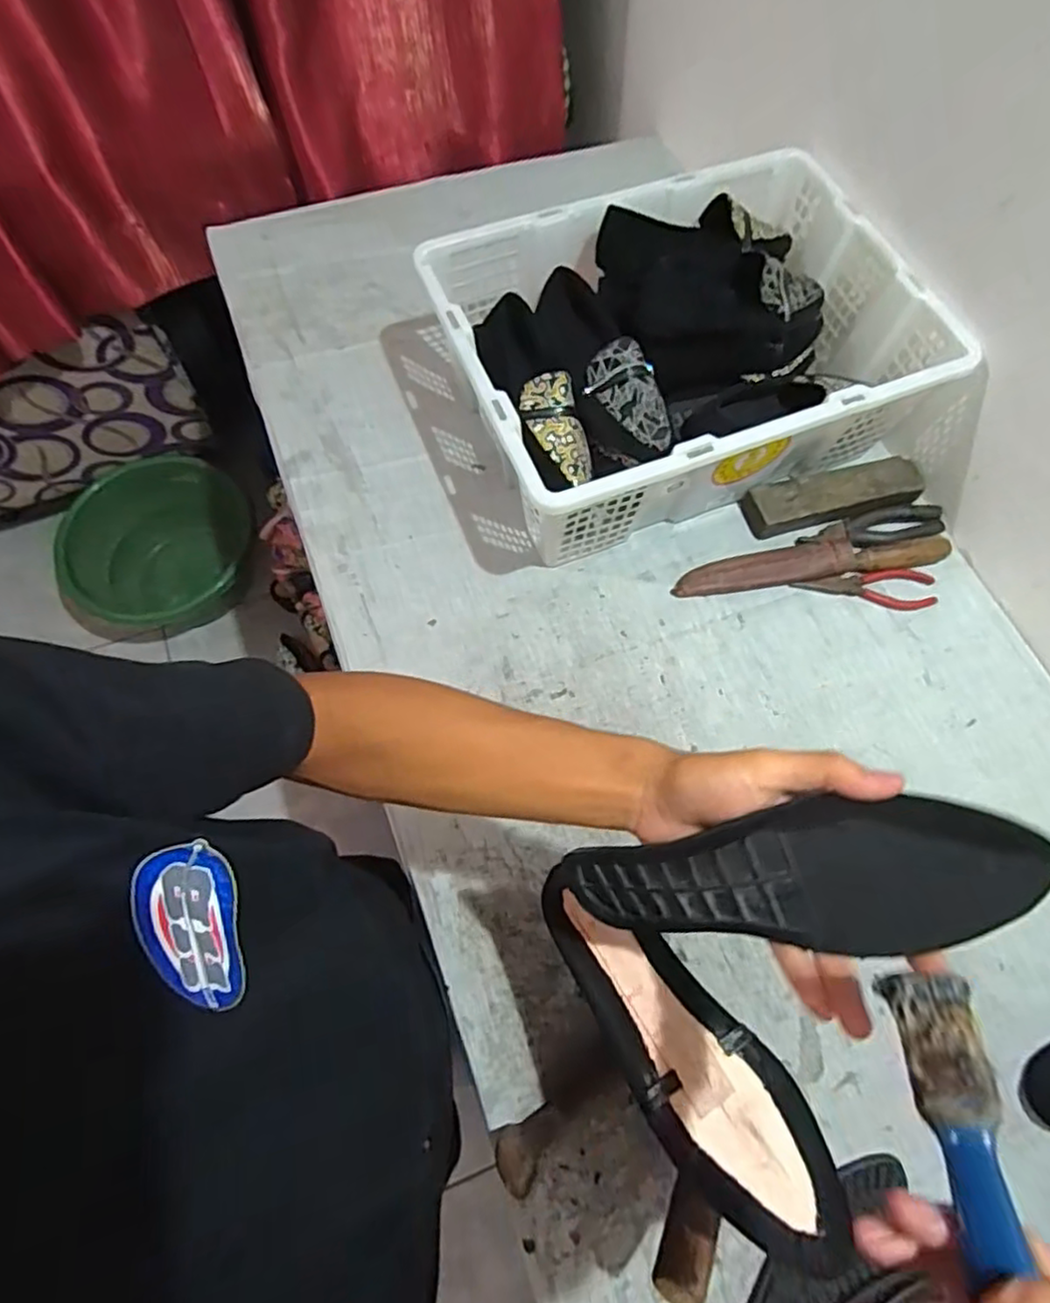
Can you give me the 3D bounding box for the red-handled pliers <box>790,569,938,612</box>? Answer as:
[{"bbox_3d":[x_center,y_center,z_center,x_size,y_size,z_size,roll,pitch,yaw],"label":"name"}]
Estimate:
[{"bbox_3d":[0.375,-0.070,0.733,0.154,0.013,0.041,6,67,0],"label":"red-handled pliers"}]

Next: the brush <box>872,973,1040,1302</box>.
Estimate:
[{"bbox_3d":[0.142,0.178,0.201,0.025,0.017,0.158,12,41,3],"label":"brush"}]

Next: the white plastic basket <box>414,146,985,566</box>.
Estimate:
[{"bbox_3d":[0.161,-0.321,0.744,0.502,0.168,0.355,-20,69,-10],"label":"white plastic basket"}]

